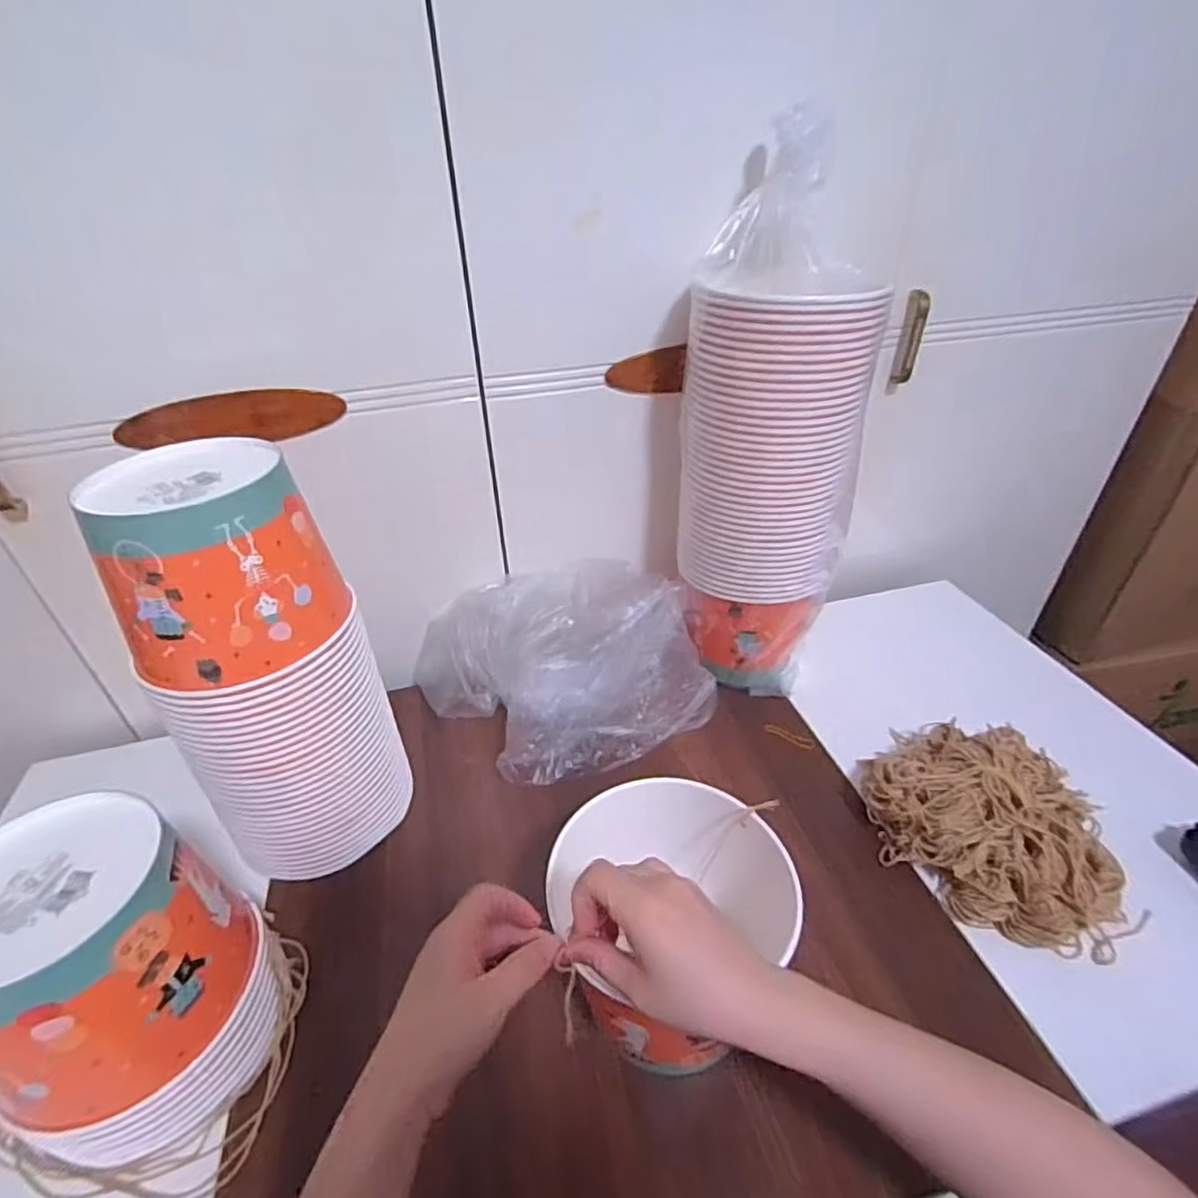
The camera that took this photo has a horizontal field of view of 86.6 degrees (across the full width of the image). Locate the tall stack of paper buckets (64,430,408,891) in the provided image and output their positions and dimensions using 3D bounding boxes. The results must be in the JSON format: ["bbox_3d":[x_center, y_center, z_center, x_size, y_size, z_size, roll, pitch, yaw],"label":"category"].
[{"bbox_3d":[-0.273,0.062,0.534,0.155,0.343,0.151,-24,43,-27],"label":"tall stack of paper buckets"}]

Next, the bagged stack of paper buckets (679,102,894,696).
[{"bbox_3d":[0.162,-0.145,0.650,0.148,0.490,0.162,-11,38,-12],"label":"bagged stack of paper buckets"}]

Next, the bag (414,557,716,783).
[{"bbox_3d":[-0.026,0.061,0.699,0.258,0.128,0.255,-30,46,-32],"label":"bag"}]

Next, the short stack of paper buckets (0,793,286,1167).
[{"bbox_3d":[-0.308,0.244,0.418,0.142,0.189,0.138,30,47,34],"label":"short stack of paper buckets"}]

